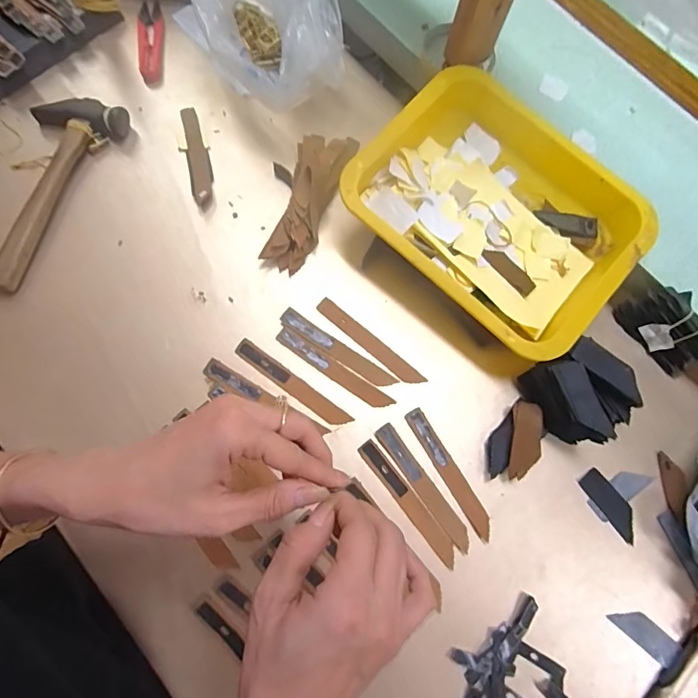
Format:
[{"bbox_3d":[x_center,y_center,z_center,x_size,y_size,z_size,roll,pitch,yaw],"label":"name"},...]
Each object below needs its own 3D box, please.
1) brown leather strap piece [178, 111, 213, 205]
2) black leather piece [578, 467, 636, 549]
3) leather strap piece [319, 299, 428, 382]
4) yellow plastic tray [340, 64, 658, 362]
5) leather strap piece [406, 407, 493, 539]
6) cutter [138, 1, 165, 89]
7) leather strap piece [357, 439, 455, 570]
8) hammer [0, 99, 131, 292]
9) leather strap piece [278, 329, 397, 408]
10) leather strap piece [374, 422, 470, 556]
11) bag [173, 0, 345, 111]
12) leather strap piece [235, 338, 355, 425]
[{"bbox_3d":[-0.163,-0.206,0.474,0.027,0.013,0.120,-11,75,-7],"label":"brown leather strap piece"},{"bbox_3d":[0.240,0.141,0.407,0.024,0.004,0.066,-34,79,-13],"label":"black leather piece"},{"bbox_3d":[0.020,-0.006,0.434,0.124,0.005,0.018,40,75,7],"label":"leather strap piece"},{"bbox_3d":[0.140,-0.130,0.432,0.257,0.061,0.200,41,75,7],"label":"yellow plastic tray"},{"bbox_3d":[0.091,0.111,0.405,0.017,0.004,0.125,-30,78,-12],"label":"leather strap piece"},{"bbox_3d":[-0.228,-0.353,0.517,0.029,0.014,0.110,-2,74,-5],"label":"cutter"},{"bbox_3d":[0.052,0.134,0.393,0.017,0.004,0.124,-36,80,-13],"label":"leather strap piece"},{"bbox_3d":[-0.314,-0.165,0.450,0.088,0.026,0.214,23,73,2],"label":"hammer"},{"bbox_3d":[-0.015,0.020,0.426,0.123,0.004,0.017,34,76,3],"label":"leather strap piece"},{"bbox_3d":[0.066,0.123,0.399,0.019,0.004,0.124,-34,79,-13],"label":"leather strap piece"},{"bbox_3d":[-0.098,-0.354,0.462,0.131,0.133,0.212,-31,78,-12],"label":"bag"},{"bbox_3d":[-0.053,0.034,0.418,0.124,0.004,0.017,36,76,4],"label":"leather strap piece"}]

